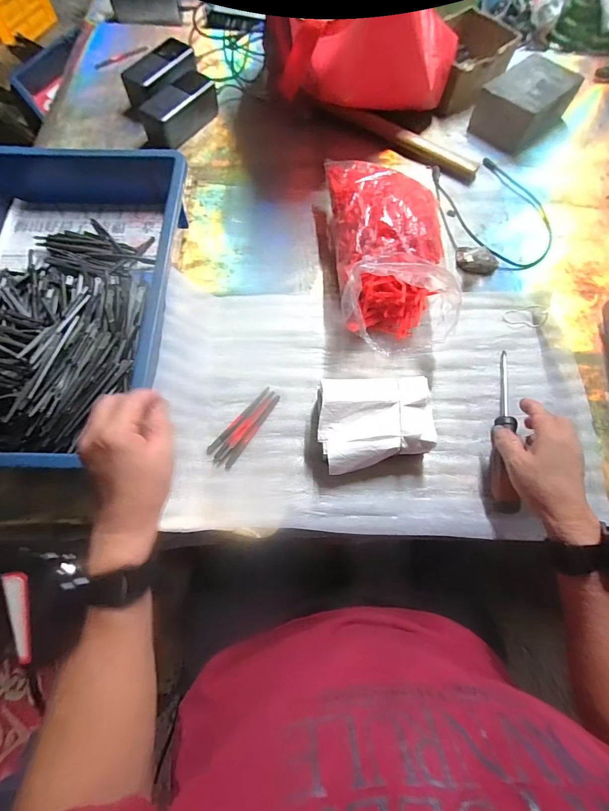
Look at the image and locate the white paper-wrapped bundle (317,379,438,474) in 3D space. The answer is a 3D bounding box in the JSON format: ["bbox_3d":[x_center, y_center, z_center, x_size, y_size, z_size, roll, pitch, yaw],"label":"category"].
[{"bbox_3d":[0.076,0.019,0.417,0.125,0.047,0.104,-1,69,-2],"label":"white paper-wrapped bundle"}]

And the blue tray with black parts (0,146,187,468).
[{"bbox_3d":[-0.303,-0.142,0.454,0.282,0.071,0.440,1,69,-2],"label":"blue tray with black parts"}]

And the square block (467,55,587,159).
[{"bbox_3d":[0.376,-0.517,0.639,0.162,0.063,0.108,-40,75,-15],"label":"square block"}]

